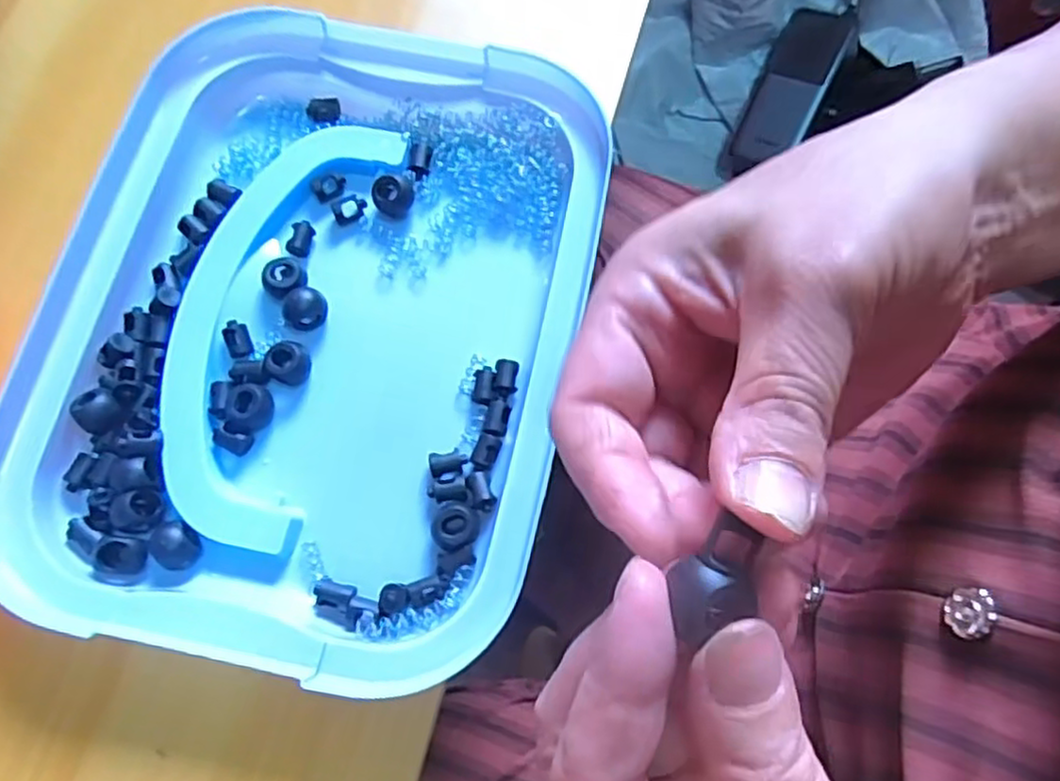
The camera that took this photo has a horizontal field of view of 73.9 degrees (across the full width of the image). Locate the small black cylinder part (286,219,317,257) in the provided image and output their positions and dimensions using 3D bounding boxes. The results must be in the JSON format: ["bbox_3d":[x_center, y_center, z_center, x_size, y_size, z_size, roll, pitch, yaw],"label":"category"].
[{"bbox_3d":[-0.100,-0.067,0.308,0.010,0.006,0.016,13,74,5],"label":"small black cylinder part"}]

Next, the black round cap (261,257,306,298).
[{"bbox_3d":[-0.104,-0.048,0.298,0.018,0.009,0.013,-28,75,-7],"label":"black round cap"}]

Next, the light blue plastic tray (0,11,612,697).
[{"bbox_3d":[-0.094,-0.031,0.289,0.219,0.028,0.260,11,74,4],"label":"light blue plastic tray"}]

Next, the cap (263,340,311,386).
[{"bbox_3d":[-0.098,-0.011,0.287,0.015,0.012,0.017,39,78,11],"label":"cap"}]

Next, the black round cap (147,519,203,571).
[{"bbox_3d":[-0.134,0.058,0.265,0.016,0.010,0.016,0,73,1],"label":"black round cap"}]

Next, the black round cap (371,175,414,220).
[{"bbox_3d":[-0.060,-0.084,0.306,0.016,0.010,0.015,0,73,1],"label":"black round cap"}]

